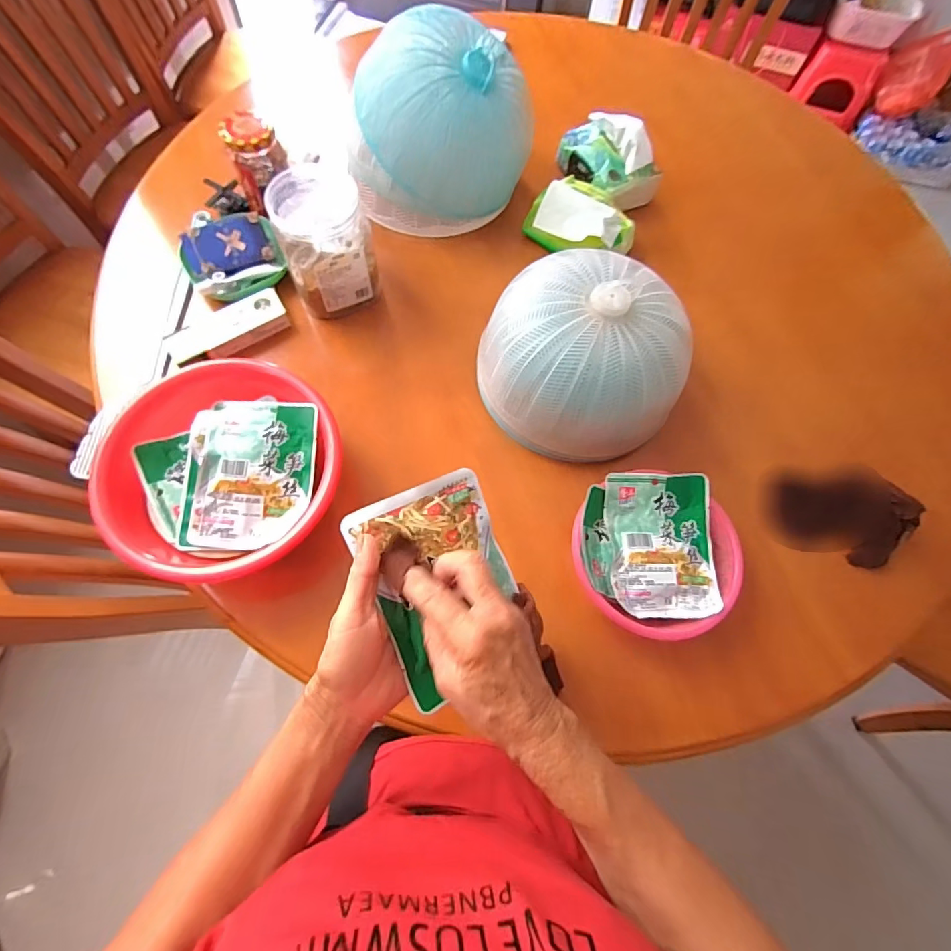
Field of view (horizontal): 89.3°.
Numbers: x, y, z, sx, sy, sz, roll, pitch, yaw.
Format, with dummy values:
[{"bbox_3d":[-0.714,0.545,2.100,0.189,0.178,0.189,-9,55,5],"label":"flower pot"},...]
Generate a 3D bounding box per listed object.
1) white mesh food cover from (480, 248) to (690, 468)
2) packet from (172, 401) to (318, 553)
[{"bbox_3d":[0.122,-0.133,0.542,0.210,0.128,0.212,-31,74,-15],"label":"white mesh food cover"},{"bbox_3d":[-0.231,-0.002,0.488,0.130,0.016,0.149,2,81,-3],"label":"packet"}]

